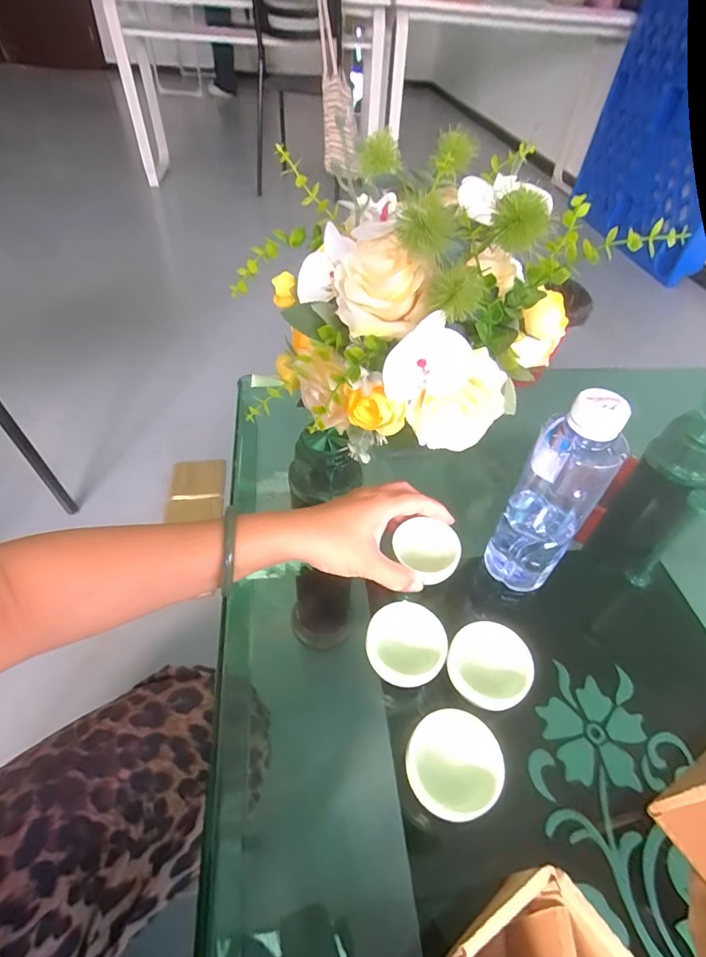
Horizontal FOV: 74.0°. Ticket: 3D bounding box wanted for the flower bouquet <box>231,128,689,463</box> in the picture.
[{"bbox_3d":[0.055,-0.159,0.405,0.229,0.175,0.224,-16,50,-19],"label":"flower bouquet"}]

